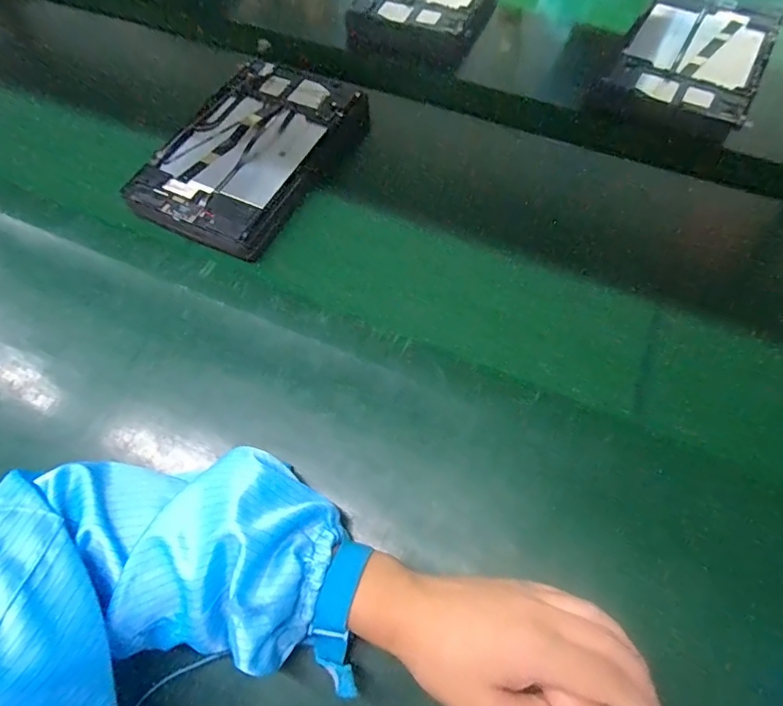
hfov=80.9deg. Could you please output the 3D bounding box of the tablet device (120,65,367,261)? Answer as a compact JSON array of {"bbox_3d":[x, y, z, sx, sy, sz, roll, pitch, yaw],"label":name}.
[{"bbox_3d":[-0.142,-0.217,0.488,0.164,0.024,0.256,27,67,14],"label":"tablet device"}]

